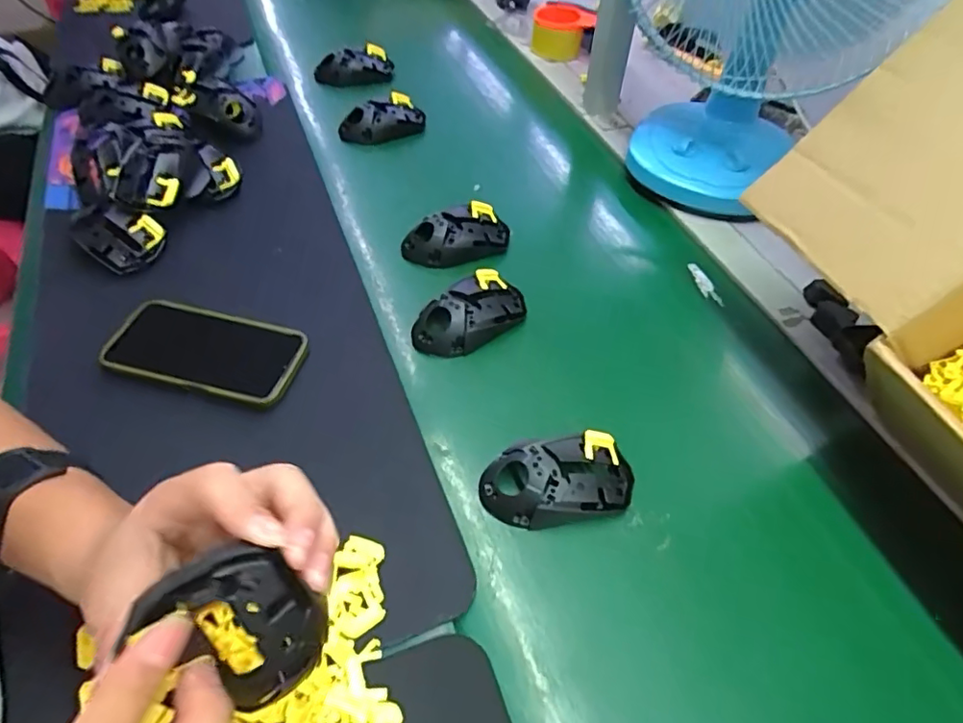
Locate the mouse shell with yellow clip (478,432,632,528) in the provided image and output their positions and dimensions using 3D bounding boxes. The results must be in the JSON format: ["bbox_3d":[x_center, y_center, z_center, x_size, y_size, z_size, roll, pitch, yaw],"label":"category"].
[{"bbox_3d":[0.059,0.093,0.438,0.121,0.037,0.071,-8,53,-9],"label":"mouse shell with yellow clip"}]

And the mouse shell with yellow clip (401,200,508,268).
[{"bbox_3d":[-0.026,-0.133,0.606,0.113,0.033,0.064,-18,55,-17],"label":"mouse shell with yellow clip"}]

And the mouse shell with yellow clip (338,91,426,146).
[{"bbox_3d":[-0.131,-0.313,0.744,0.117,0.048,0.056,-26,58,-22],"label":"mouse shell with yellow clip"}]

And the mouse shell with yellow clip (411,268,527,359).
[{"bbox_3d":[-0.011,-0.046,0.535,0.115,0.031,0.061,-31,60,-25],"label":"mouse shell with yellow clip"}]

